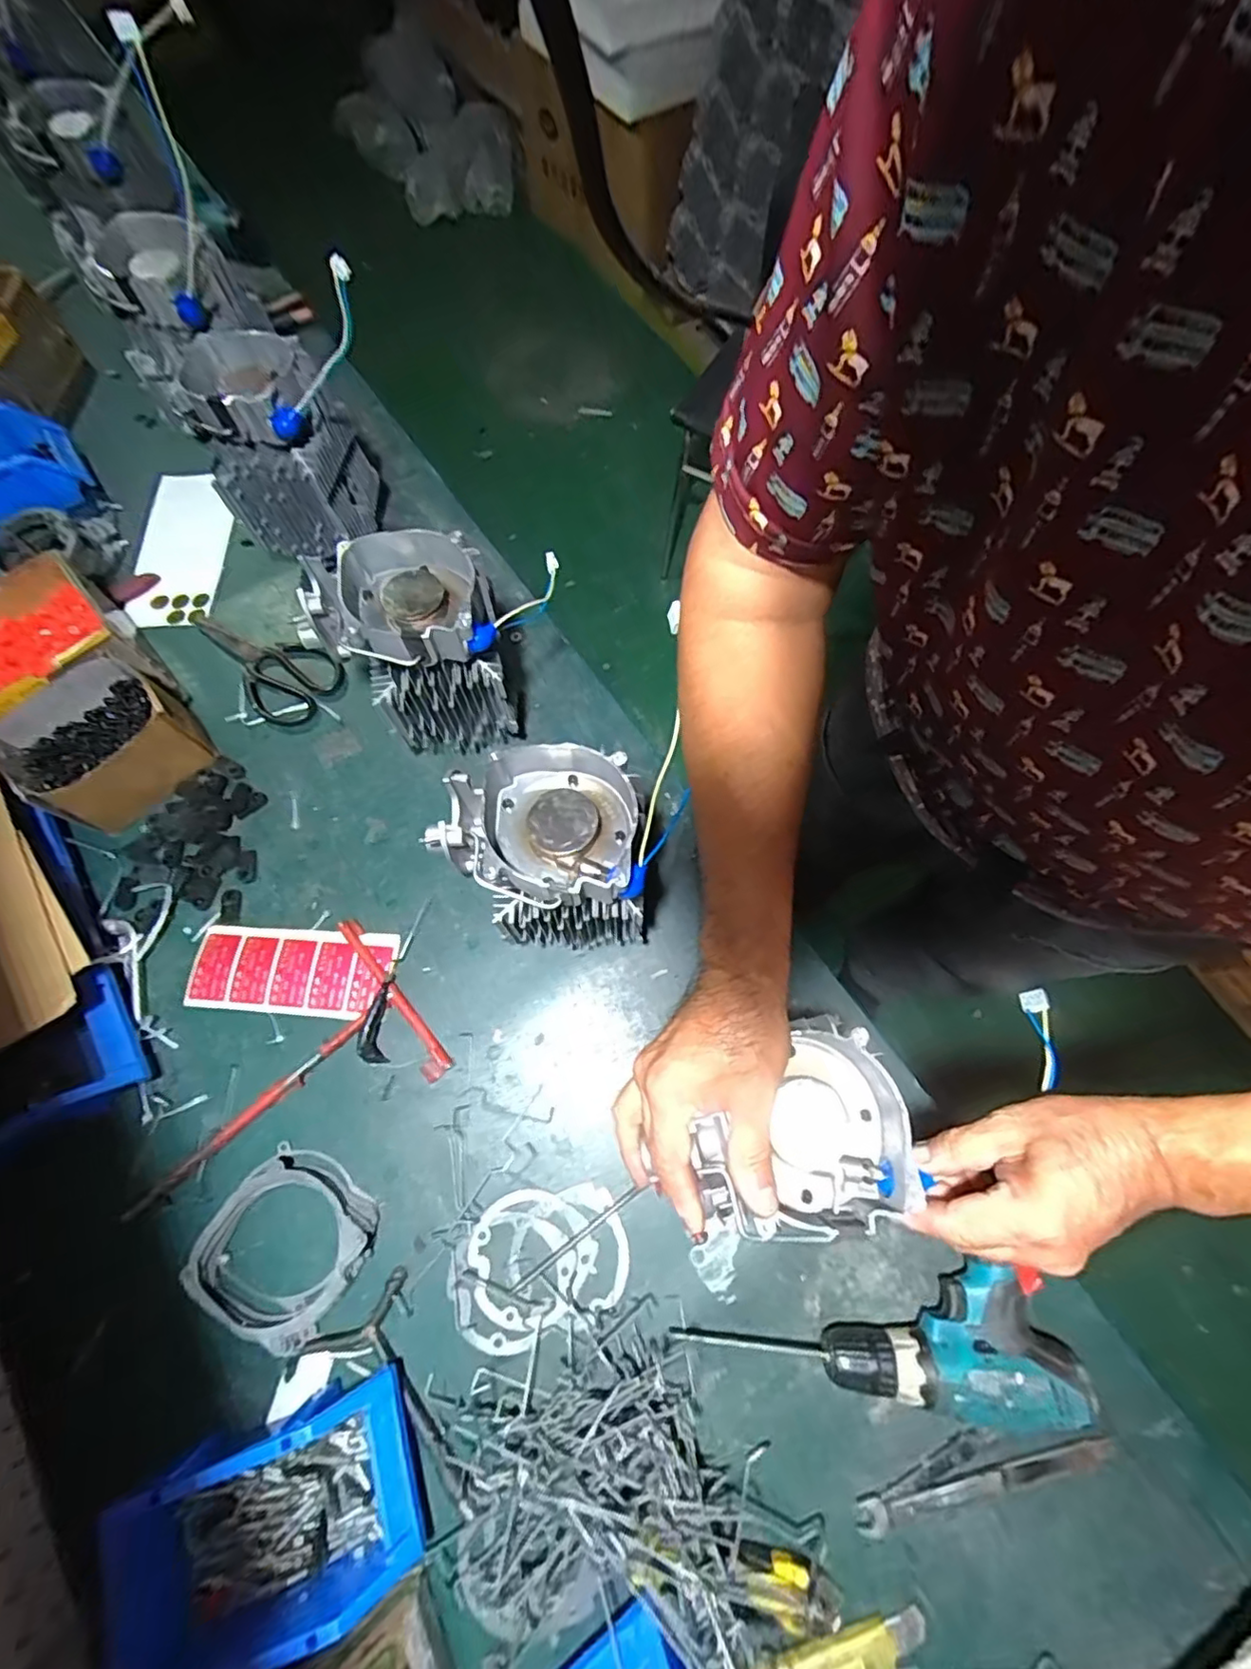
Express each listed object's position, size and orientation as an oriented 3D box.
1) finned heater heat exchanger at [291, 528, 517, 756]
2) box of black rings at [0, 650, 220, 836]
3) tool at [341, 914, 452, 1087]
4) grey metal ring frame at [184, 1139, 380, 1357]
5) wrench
[{"bbox_3d":[-0.191,-0.160,0.592,0.128,0.221,0.122,0,69,0],"label":"finned heater heat exchanger"},{"bbox_3d":[-0.523,-0.091,0.626,0.148,0.083,0.117,-41,74,-14],"label":"box of black rings"},{"bbox_3d":[-0.220,0.151,0.586,0.025,0.007,0.176,-35,73,-12],"label":"tool"},{"bbox_3d":[-0.281,0.339,0.511,0.122,0.026,0.121,32,73,12],"label":"grey metal ring frame"},{"bbox_3d":[0.277,0.494,0.472,0.204,0.006,0.021,-11,70,-4],"label":"wrench"}]

